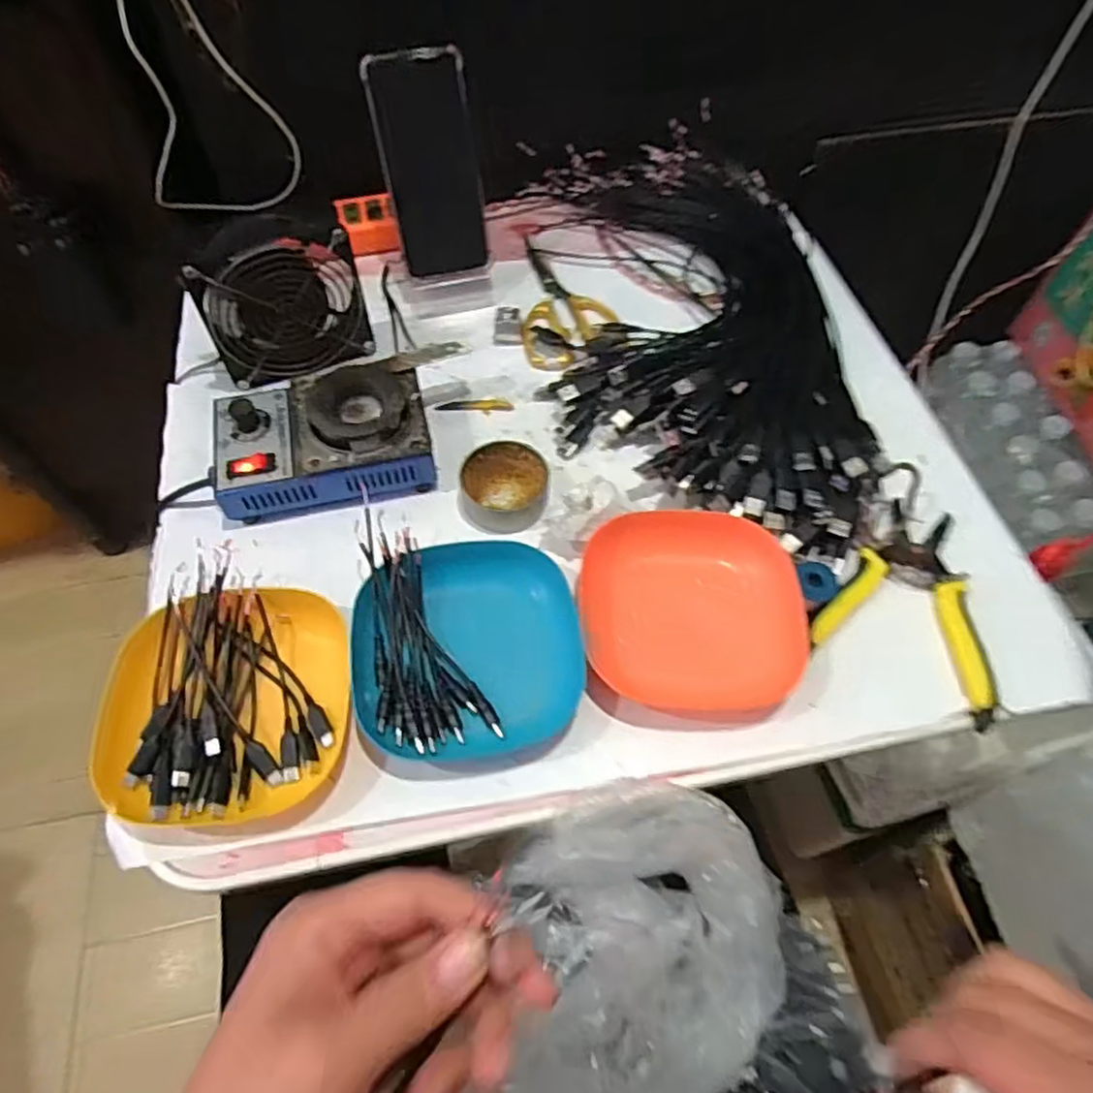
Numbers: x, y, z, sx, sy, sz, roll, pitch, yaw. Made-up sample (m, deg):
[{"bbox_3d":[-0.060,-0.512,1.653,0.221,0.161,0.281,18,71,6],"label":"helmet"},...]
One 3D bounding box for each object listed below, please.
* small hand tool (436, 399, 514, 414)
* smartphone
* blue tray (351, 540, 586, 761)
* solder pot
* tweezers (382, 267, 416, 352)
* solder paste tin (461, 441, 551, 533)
[{"bbox_3d":[-0.058,-0.114,0.570,0.060,0.006,0.014,-4,59,-3],"label":"small hand tool"},{"bbox_3d":[-0.095,-0.316,0.586,0.076,0.161,0.015,-13,29,-8],"label":"smartphone"},{"bbox_3d":[-0.049,0.061,0.442,0.136,0.022,0.135,-5,59,-3],"label":"blue tray"},{"bbox_3d":[-0.162,-0.081,0.507,0.151,0.051,0.099,-14,60,-9],"label":"solder pot"},{"bbox_3d":[-0.135,-0.214,0.631,0.017,0.011,0.102,-12,60,-8],"label":"tweezers"},{"bbox_3d":[-0.031,-0.043,0.515,0.063,0.027,0.061,0,59,-1],"label":"solder paste tin"}]

